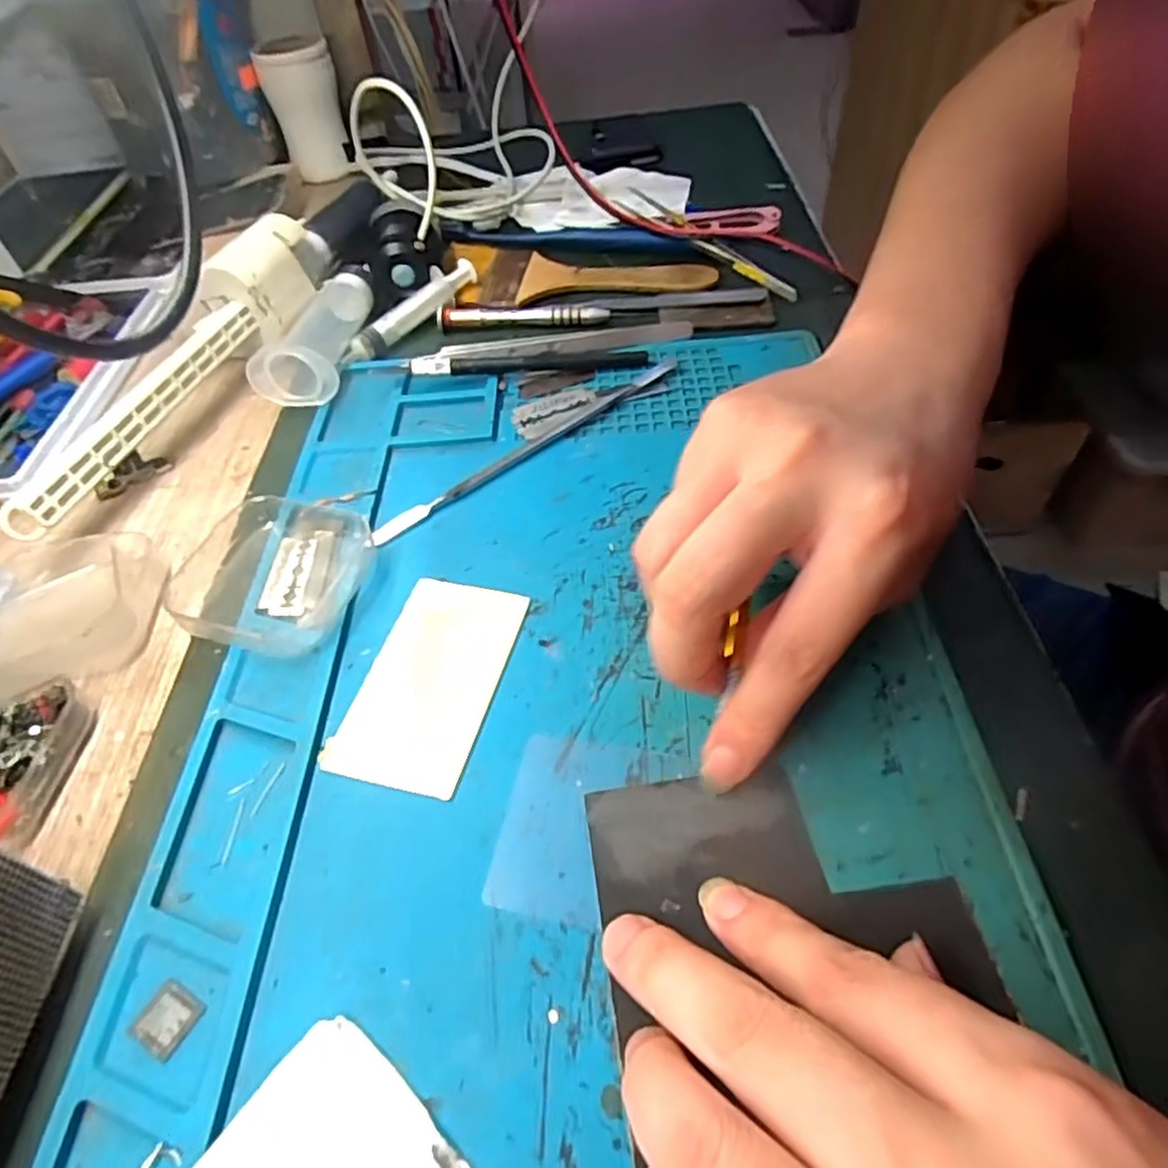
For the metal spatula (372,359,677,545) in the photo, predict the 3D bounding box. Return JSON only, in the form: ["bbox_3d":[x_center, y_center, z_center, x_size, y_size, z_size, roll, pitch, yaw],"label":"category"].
[{"bbox_3d":[-0.021,-0.063,0.315,0.166,0.004,0.008,-35,56,-21],"label":"metal spatula"}]

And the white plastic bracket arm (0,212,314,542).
[{"bbox_3d":[-0.194,-0.108,0.335,0.046,0.046,0.218,16,54,17],"label":"white plastic bracket arm"}]

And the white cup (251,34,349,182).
[{"bbox_3d":[-0.207,-0.355,0.528,0.053,0.084,0.044,-17,52,-9],"label":"white cup"}]

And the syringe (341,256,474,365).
[{"bbox_3d":[-0.095,-0.153,0.387,0.014,0.016,0.090,28,58,24],"label":"syringe"}]

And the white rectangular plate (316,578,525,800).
[{"bbox_3d":[-0.053,0.031,0.242,0.046,0.004,0.080,10,53,12],"label":"white rectangular plate"}]

